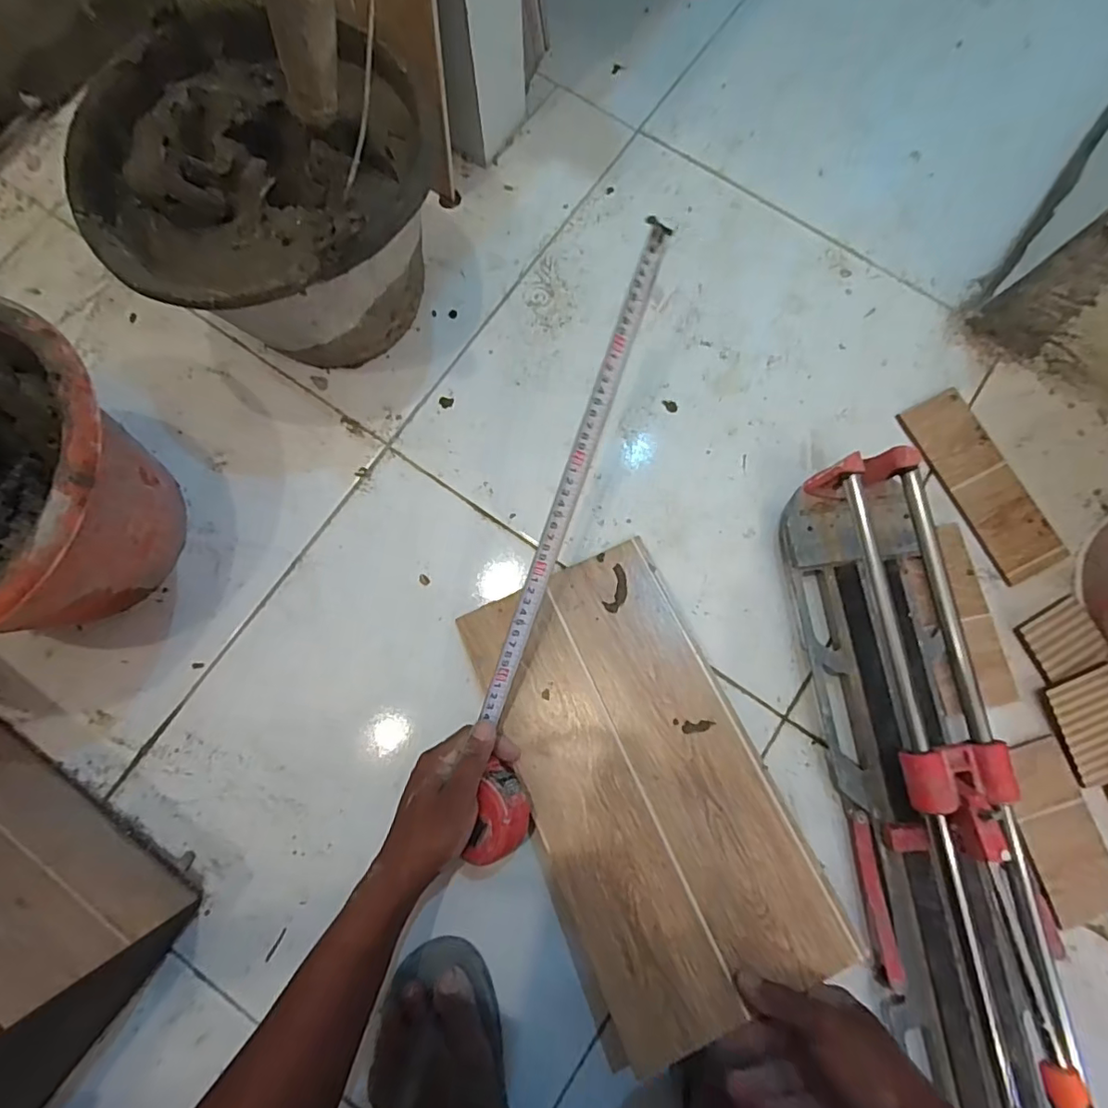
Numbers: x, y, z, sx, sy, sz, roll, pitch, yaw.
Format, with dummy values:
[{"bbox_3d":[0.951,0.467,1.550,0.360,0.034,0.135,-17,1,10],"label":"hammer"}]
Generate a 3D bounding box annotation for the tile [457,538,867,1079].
[{"bbox_3d":[0.076,0.192,0.489,0.204,0.008,0.386,-24,70,-4],"label":"tile"}]

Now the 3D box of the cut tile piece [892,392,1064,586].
[{"bbox_3d":[0.450,-0.076,0.571,0.072,0.014,0.204,-25,80,-5],"label":"cut tile piece"}]

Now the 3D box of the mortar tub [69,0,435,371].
[{"bbox_3d":[-0.238,-0.296,0.513,0.262,0.209,0.239,0,79,0],"label":"mortar tub"}]

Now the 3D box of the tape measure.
[{"bbox_3d":[0.008,-0.009,0.461,0.058,0.056,0.533,15,91,3],"label":"tape measure"}]

